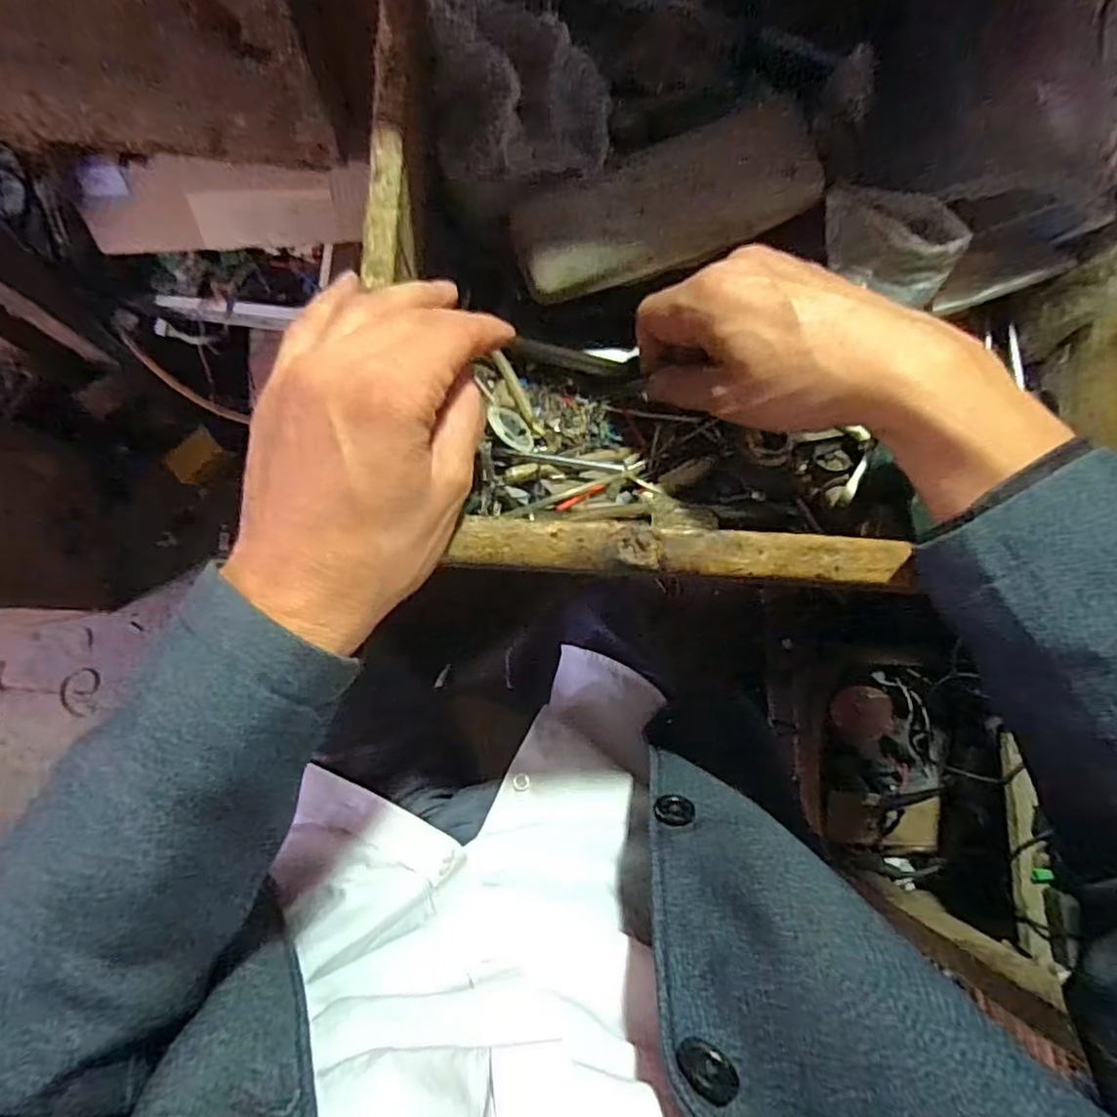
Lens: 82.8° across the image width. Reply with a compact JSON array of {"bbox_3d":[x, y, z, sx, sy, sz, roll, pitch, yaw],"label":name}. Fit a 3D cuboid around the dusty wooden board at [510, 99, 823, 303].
[{"bbox_3d":[0.054,-0.173,0.315,0.148,0.036,0.049,-23,87,-8],"label":"dusty wooden board"}]

